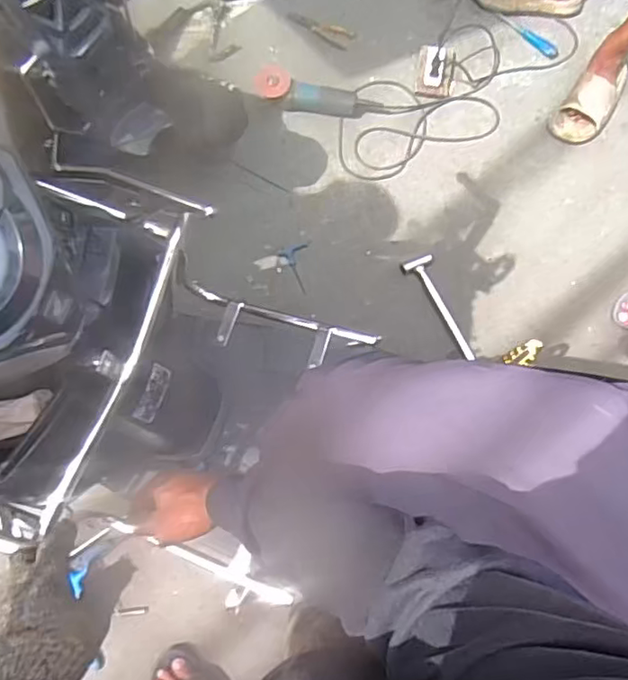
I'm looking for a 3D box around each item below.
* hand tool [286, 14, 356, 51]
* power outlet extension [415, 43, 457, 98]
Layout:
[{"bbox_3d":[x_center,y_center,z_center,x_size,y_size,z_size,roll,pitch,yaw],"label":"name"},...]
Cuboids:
[{"bbox_3d":[0.018,-0.859,1.622,0.193,0.011,0.070,32,77,6],"label":"hand tool"},{"bbox_3d":[0.331,-0.716,1.563,0.118,0.043,0.140,8,76,0],"label":"power outlet extension"}]

